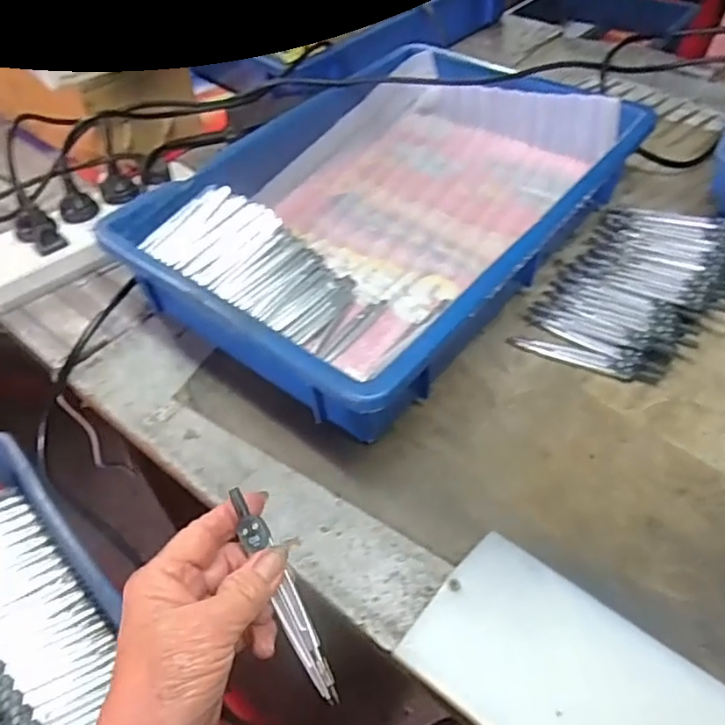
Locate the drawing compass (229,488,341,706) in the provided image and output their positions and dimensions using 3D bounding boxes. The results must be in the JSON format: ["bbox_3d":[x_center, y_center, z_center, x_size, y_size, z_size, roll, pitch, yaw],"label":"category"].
[{"bbox_3d":[-0.040,0.115,0.312,0.014,0.005,0.112,-23,75,-23],"label":"drawing compass"}]

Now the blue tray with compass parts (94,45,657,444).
[{"bbox_3d":[0.032,-0.142,0.554,0.292,0.086,0.429,31,57,27],"label":"blue tray with compass parts"}]

